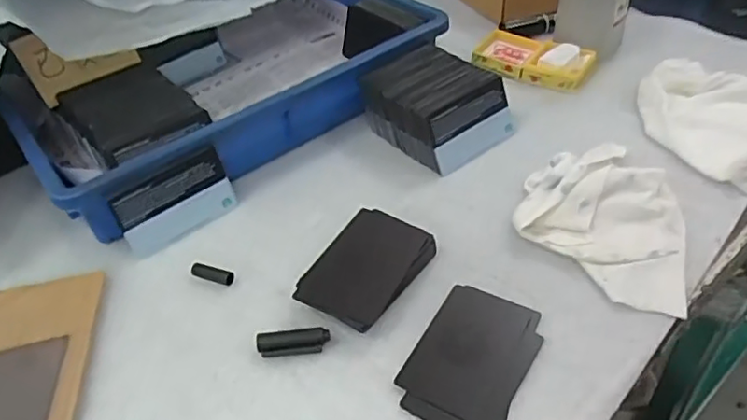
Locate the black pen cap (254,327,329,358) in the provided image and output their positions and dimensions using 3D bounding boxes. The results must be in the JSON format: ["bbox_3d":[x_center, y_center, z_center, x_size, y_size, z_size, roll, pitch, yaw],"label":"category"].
[{"bbox_3d":[-0.050,0.083,0.379,0.045,0.010,0.014,-6,45,-2],"label":"black pen cap"}]

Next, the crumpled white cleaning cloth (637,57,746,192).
[{"bbox_3d":[0.297,-0.075,0.508,0.148,0.015,0.144,28,53,29],"label":"crumpled white cleaning cloth"}]

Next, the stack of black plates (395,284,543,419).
[{"bbox_3d":[0.059,0.089,0.365,0.064,0.004,0.099,20,49,22],"label":"stack of black plates"}]

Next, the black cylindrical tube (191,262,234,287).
[{"bbox_3d":[-0.114,0.046,0.430,0.032,0.007,0.010,14,48,18],"label":"black cylindrical tube"}]

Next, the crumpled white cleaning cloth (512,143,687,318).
[{"bbox_3d":[0.164,0.001,0.432,0.112,0.026,0.140,10,46,14],"label":"crumpled white cleaning cloth"}]

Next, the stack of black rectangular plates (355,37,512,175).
[{"bbox_3d":[0.053,-0.091,0.520,0.090,0.051,0.104,-32,51,-25],"label":"stack of black rectangular plates"}]

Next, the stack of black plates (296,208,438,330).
[{"bbox_3d":[-0.004,0.040,0.419,0.063,0.015,0.094,21,50,23],"label":"stack of black plates"}]

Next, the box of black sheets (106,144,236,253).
[{"bbox_3d":[-0.149,-0.008,0.458,0.085,0.047,0.023,-30,50,-24],"label":"box of black sheets"}]

